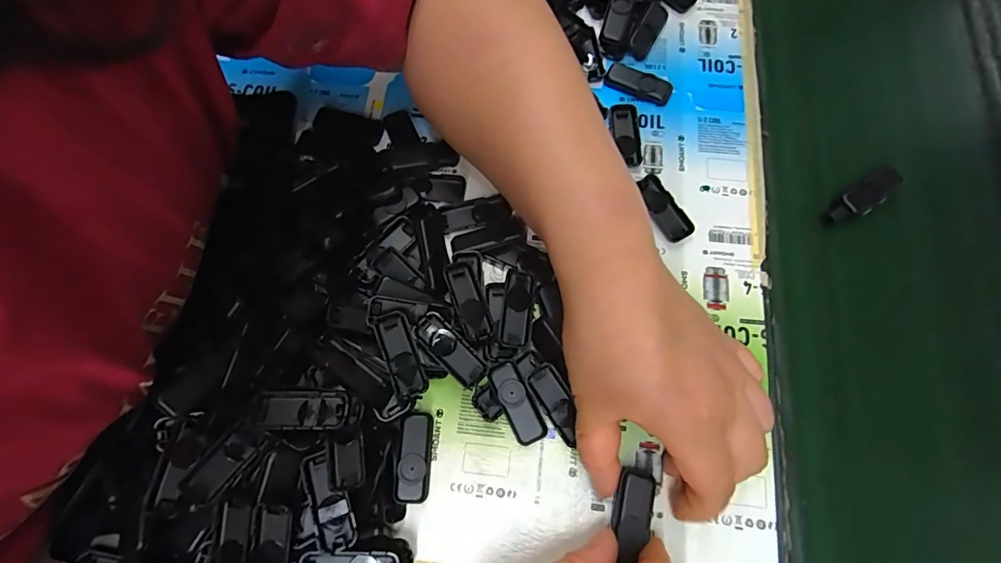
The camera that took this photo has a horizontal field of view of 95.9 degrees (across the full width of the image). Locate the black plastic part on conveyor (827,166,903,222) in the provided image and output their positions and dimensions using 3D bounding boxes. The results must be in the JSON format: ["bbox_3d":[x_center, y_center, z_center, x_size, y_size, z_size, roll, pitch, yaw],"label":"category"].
[{"bbox_3d":[0.231,-0.053,0.288,0.049,0.007,0.018,-36,76,5],"label":"black plastic part on conveyor"}]

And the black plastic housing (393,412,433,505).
[{"bbox_3d":[-0.047,0.096,0.245,0.018,0.007,0.046,2,73,1],"label":"black plastic housing"}]

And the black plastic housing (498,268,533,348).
[{"bbox_3d":[0.009,0.016,0.263,0.017,0.006,0.044,7,73,3],"label":"black plastic housing"}]

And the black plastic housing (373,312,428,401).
[{"bbox_3d":[-0.053,0.040,0.246,0.017,0.004,0.046,-22,81,-9],"label":"black plastic housing"}]

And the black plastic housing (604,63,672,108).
[{"bbox_3d":[0.095,-0.135,0.310,0.045,0.007,0.019,25,75,8],"label":"black plastic housing"}]

